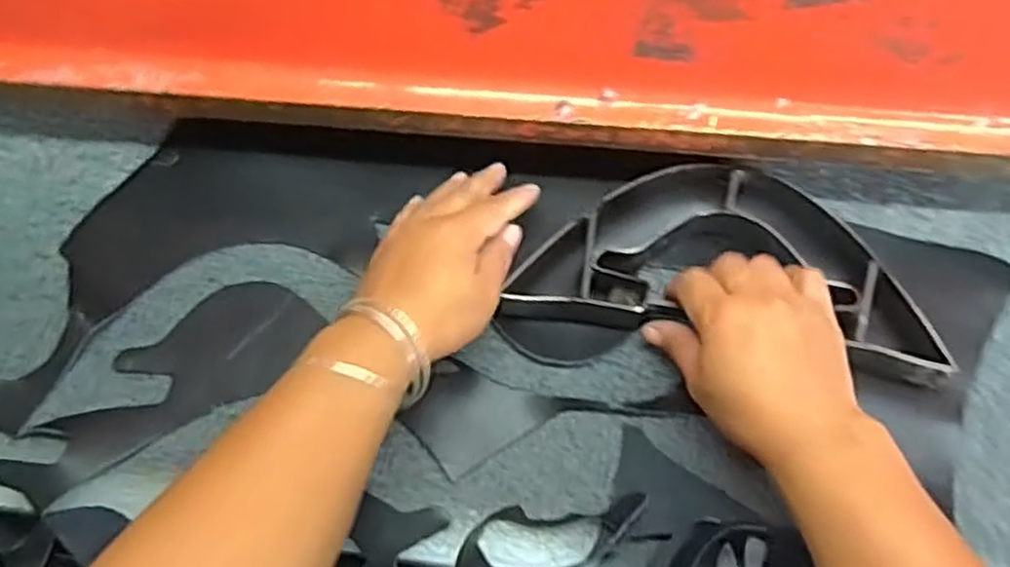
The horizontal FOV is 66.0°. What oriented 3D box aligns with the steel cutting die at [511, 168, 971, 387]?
[{"bbox_3d":[0.139,-0.016,0.493,0.255,0.032,0.122,8,66,4],"label":"steel cutting die"}]

